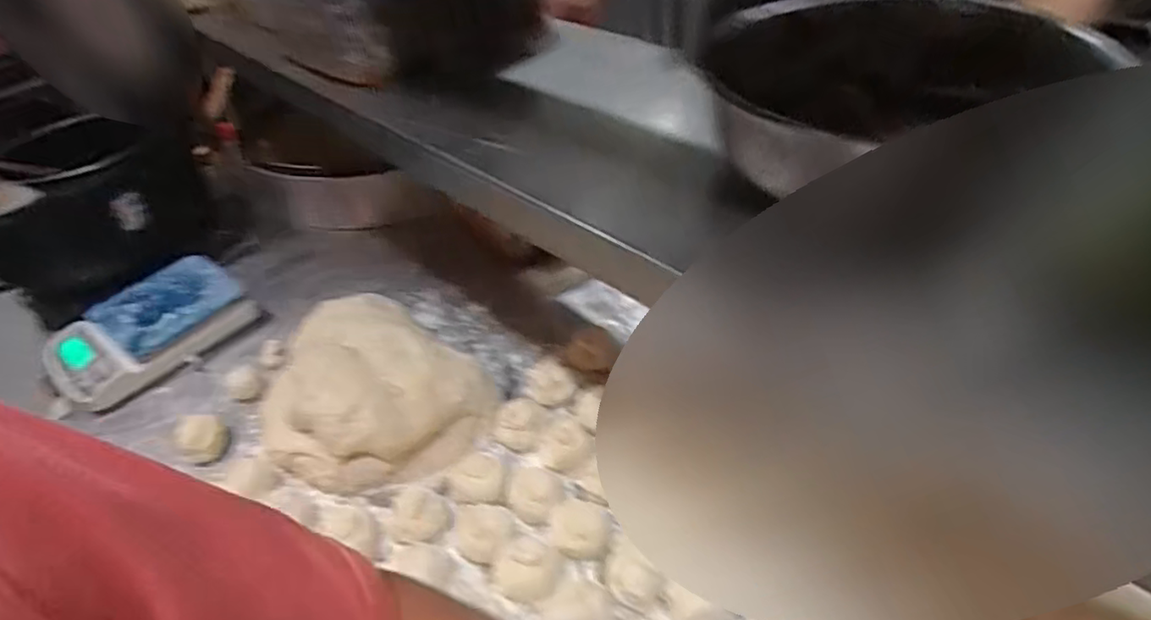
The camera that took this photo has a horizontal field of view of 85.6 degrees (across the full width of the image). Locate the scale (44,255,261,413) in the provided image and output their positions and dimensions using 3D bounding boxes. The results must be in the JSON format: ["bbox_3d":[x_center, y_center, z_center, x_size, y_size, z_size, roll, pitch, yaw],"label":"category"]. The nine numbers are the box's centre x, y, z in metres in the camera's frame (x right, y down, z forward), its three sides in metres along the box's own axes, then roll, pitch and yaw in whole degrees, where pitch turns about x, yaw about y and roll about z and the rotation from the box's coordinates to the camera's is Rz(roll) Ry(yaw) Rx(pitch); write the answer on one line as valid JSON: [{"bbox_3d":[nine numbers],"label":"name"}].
[{"bbox_3d":[-0.524,0.020,0.780,0.148,0.048,0.207,30,53,34],"label":"scale"}]

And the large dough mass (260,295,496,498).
[{"bbox_3d":[-0.234,0.073,0.679,0.260,0.084,0.195,25,51,31],"label":"large dough mass"}]

